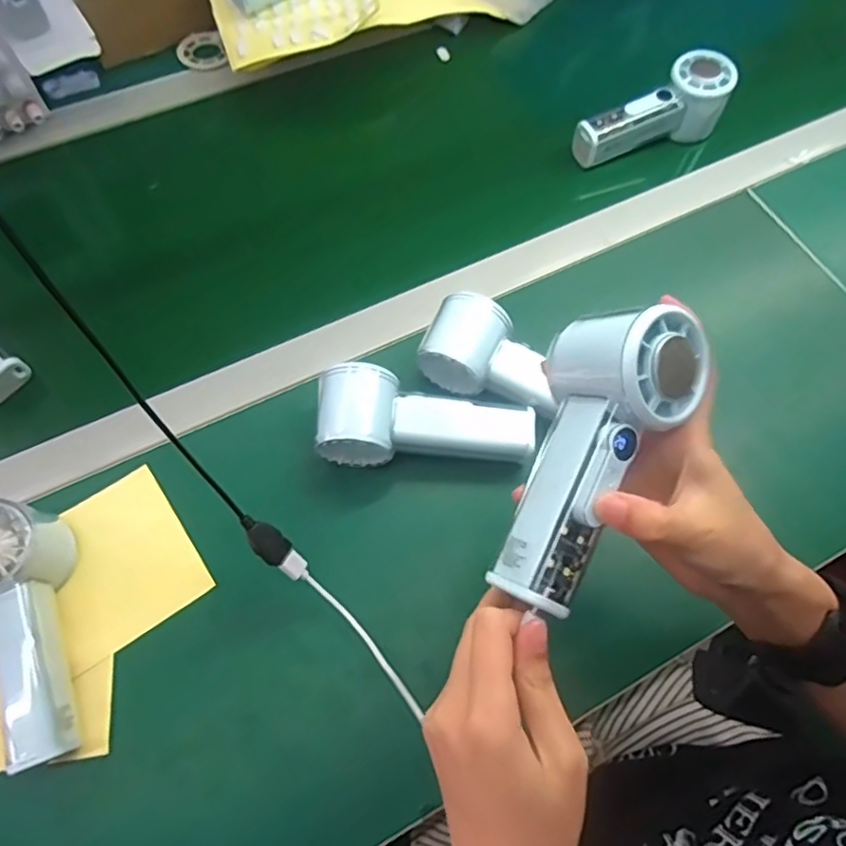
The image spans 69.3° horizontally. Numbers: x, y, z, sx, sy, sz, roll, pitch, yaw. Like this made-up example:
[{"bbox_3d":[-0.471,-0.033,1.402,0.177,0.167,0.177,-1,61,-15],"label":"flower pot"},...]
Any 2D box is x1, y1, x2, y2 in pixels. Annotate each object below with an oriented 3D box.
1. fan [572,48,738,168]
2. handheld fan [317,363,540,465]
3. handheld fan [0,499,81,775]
[{"bbox_3d":[0.216,-0.284,0.573,0.144,0.067,0.054,-29,68,-15],"label":"fan"},{"bbox_3d":[0.002,0.004,0.424,0.150,0.047,0.061,9,64,2],"label":"handheld fan"},{"bbox_3d":[-0.239,0.123,0.370,0.053,0.062,0.151,-19,80,-11],"label":"handheld fan"}]

